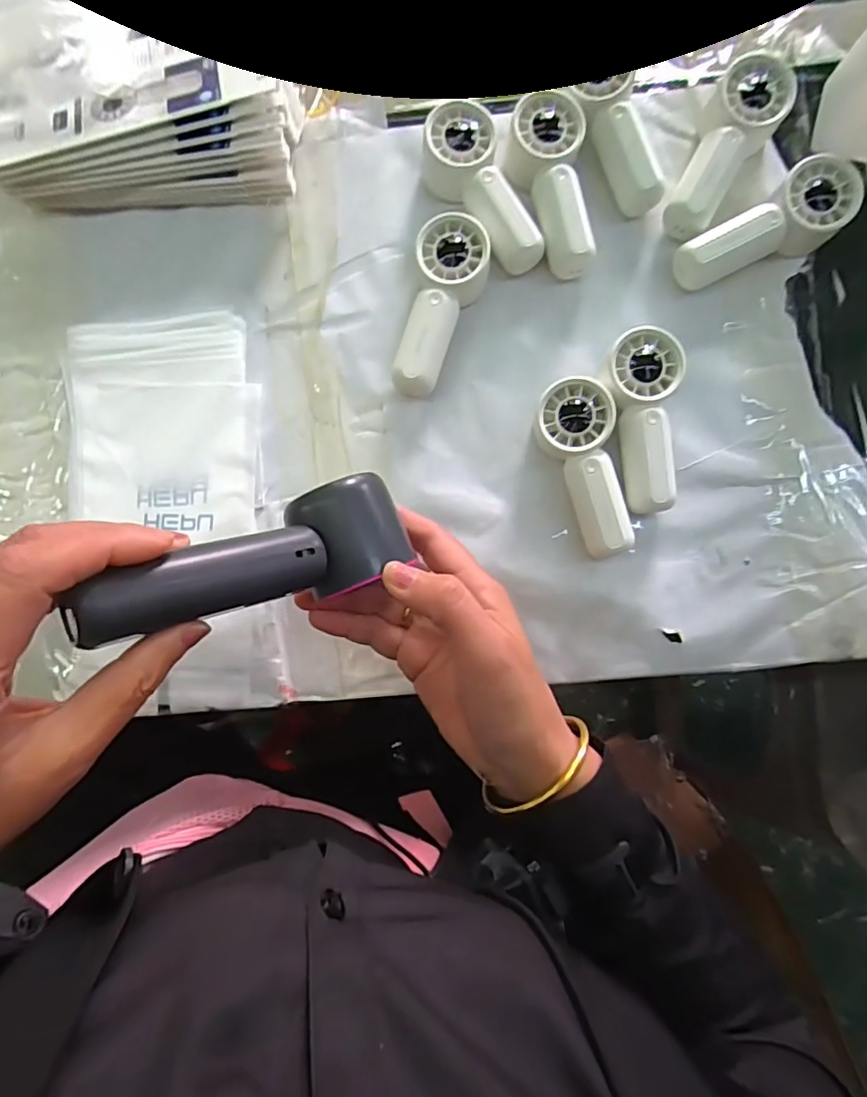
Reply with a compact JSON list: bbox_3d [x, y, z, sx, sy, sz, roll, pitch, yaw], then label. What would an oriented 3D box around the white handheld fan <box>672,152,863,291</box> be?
[{"bbox_3d":[0.210,-0.200,0.361,0.109,0.034,0.044,-30,85,-1],"label":"white handheld fan"}]

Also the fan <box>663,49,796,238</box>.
[{"bbox_3d":[0.185,-0.257,0.368,0.046,0.033,0.116,32,87,4],"label":"fan"}]

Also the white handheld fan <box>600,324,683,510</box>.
[{"bbox_3d":[0.129,-0.079,0.358,0.045,0.033,0.111,0,85,2],"label":"white handheld fan"}]

